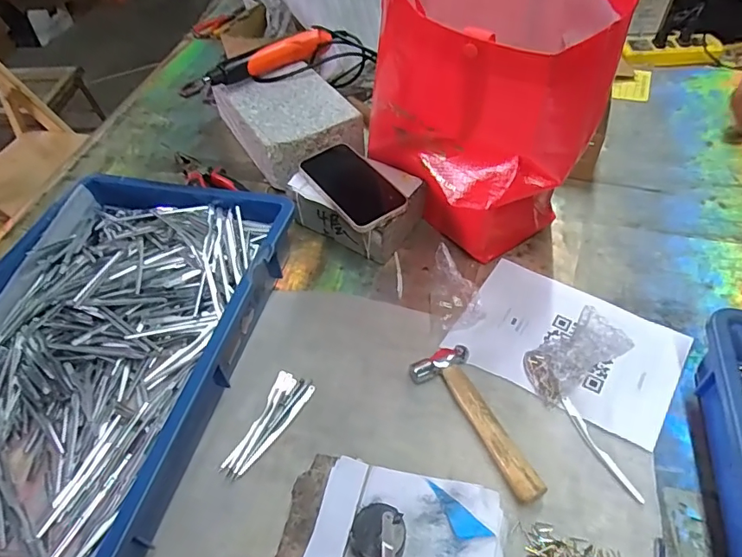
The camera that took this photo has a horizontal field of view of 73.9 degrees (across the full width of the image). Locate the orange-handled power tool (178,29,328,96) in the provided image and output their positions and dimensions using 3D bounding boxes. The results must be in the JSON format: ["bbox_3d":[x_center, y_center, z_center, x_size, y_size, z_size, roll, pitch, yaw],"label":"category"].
[{"bbox_3d":[-0.170,-0.325,0.743,0.243,0.033,0.034,-30,54,-20],"label":"orange-handled power tool"}]

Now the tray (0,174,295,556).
[{"bbox_3d":[-0.271,0.066,0.497,0.279,0.075,0.438,9,52,10],"label":"tray"}]

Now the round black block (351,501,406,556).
[{"bbox_3d":[0.005,0.184,0.354,0.037,0.023,0.038,-1,51,1],"label":"round black block"}]

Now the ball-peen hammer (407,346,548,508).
[{"bbox_3d":[0.103,0.129,0.457,0.056,0.019,0.157,-25,54,-17],"label":"ball-peen hammer"}]

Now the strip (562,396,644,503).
[{"bbox_3d":[0.206,0.153,0.446,0.011,0.004,0.102,-19,52,-13],"label":"strip"}]

